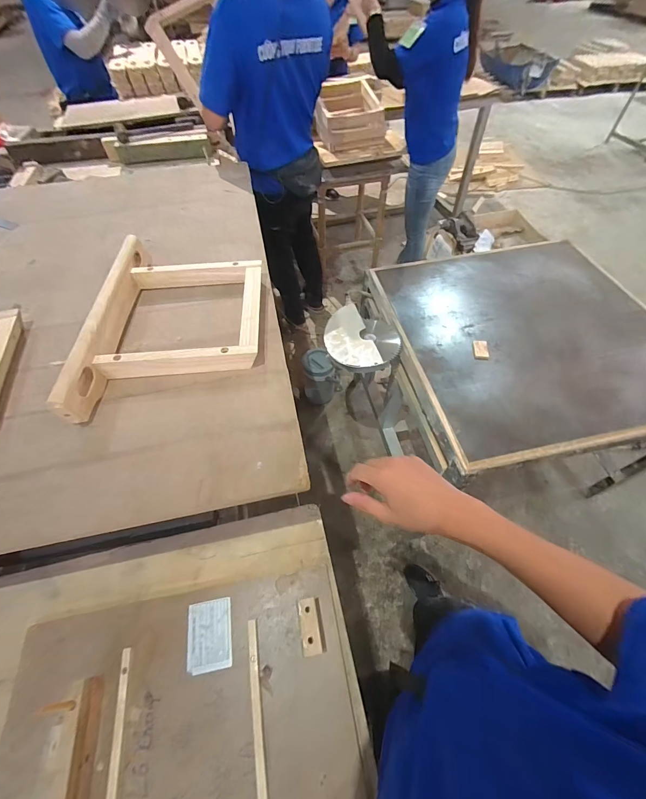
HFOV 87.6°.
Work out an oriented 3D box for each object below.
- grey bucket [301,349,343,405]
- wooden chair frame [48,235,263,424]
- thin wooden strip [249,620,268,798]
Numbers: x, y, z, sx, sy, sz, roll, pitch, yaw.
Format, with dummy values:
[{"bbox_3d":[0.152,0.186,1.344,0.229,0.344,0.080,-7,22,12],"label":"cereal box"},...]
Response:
[{"bbox_3d":[-0.002,-0.092,1.687,0.189,0.290,0.183,0,56,0],"label":"grey bucket"},{"bbox_3d":[-0.288,-0.186,0.693,0.317,0.067,0.496,-4,56,-2],"label":"wooden chair frame"},{"bbox_3d":[-0.093,0.538,0.504,0.016,0.013,0.348,-9,56,-5],"label":"thin wooden strip"}]

